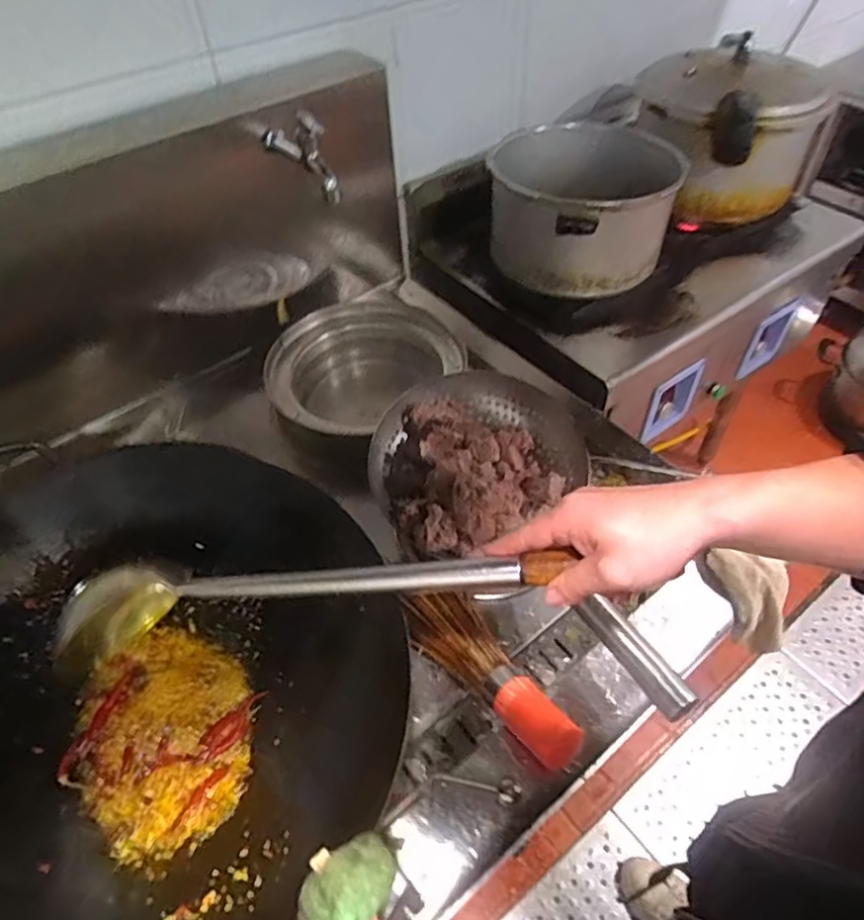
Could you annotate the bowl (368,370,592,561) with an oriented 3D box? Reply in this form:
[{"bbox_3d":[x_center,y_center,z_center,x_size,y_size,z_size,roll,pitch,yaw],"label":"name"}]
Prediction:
[{"bbox_3d":[0.054,-0.006,0.816,0.275,0.092,0.240,-26,53,-19],"label":"bowl"}]

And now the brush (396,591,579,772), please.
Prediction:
[{"bbox_3d":[0.062,0.211,0.641,0.227,0.057,0.080,35,59,28],"label":"brush"}]

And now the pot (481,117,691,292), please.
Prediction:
[{"bbox_3d":[0.277,-0.454,1.098,0.337,0.169,0.345,-1,49,2],"label":"pot"}]

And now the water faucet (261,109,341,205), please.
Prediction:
[{"bbox_3d":[-0.175,-0.406,0.808,0.035,0.100,0.150,-31,54,-22],"label":"water faucet"}]

